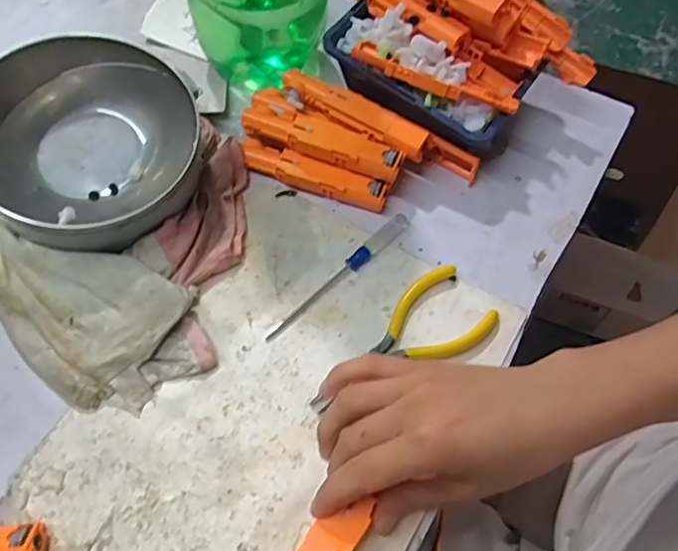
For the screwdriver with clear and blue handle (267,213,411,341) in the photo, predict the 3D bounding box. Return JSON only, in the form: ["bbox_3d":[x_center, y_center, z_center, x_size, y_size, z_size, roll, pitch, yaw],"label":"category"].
[{"bbox_3d":[0.001,-0.001,0.388,0.128,0.007,0.011,-41,70,-19],"label":"screwdriver with clear and blue handle"}]

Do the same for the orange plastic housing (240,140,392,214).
[{"bbox_3d":[-0.019,-0.072,0.416,0.110,0.024,0.019,22,64,11],"label":"orange plastic housing"}]

